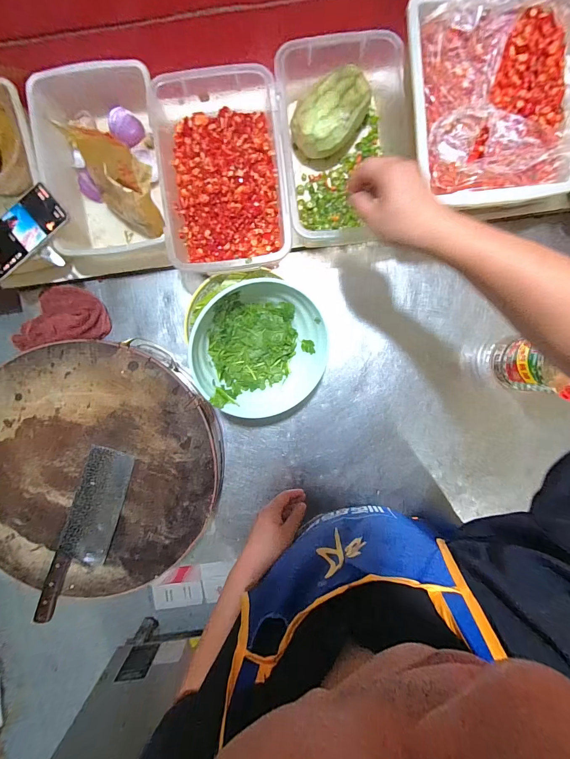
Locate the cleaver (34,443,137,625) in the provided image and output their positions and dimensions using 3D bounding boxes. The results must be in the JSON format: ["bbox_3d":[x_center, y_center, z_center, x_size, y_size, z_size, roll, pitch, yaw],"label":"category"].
[{"bbox_3d":[-0.355,0.278,0.580,0.086,0.032,0.308,18,93,-2],"label":"cleaver"}]

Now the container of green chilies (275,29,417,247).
[{"bbox_3d":[0.091,-0.396,0.571,0.187,0.104,0.313,-4,93,0],"label":"container of green chilies"}]

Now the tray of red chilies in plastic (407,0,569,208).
[{"bbox_3d":[0.301,-0.391,0.445,0.240,0.058,0.268,-3,102,11],"label":"tray of red chilies in plastic"}]

